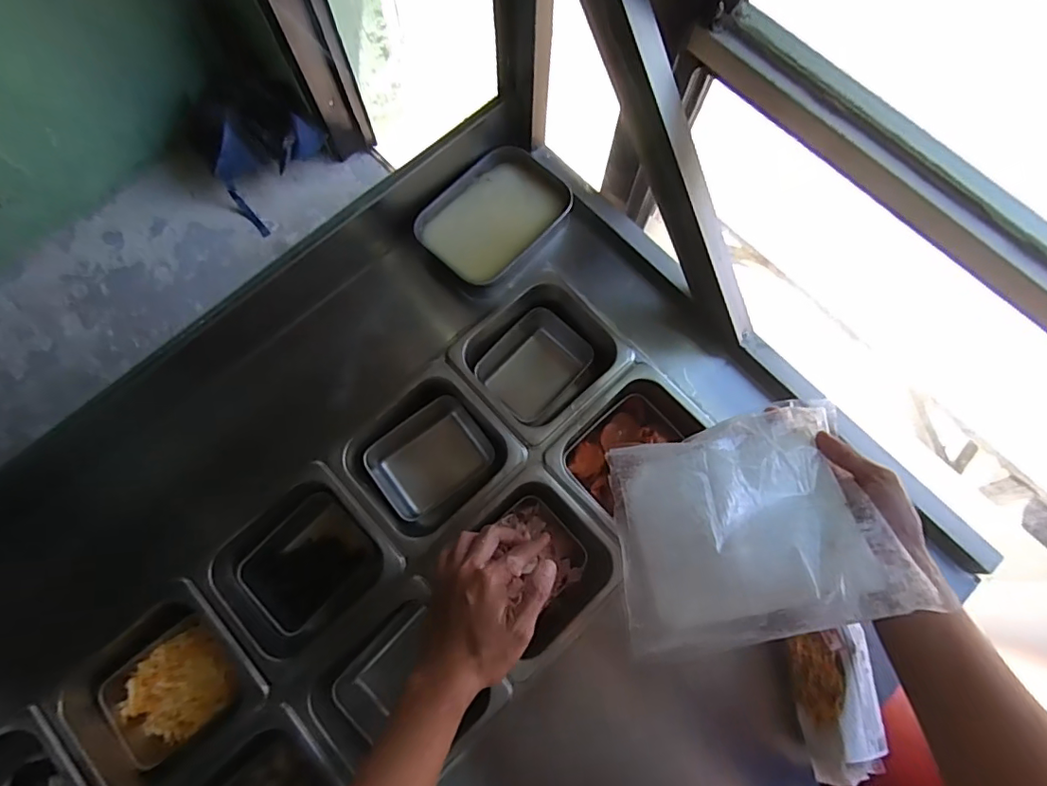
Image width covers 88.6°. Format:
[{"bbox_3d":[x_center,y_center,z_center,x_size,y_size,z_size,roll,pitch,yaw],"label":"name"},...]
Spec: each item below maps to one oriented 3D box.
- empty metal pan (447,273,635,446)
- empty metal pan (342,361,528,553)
[{"bbox_3d":[0.021,-0.034,0.689,0.176,0.110,0.166,-41,79,-10],"label":"empty metal pan"},{"bbox_3d":[-0.104,0.084,0.652,0.173,0.120,0.159,-39,79,-10],"label":"empty metal pan"}]

